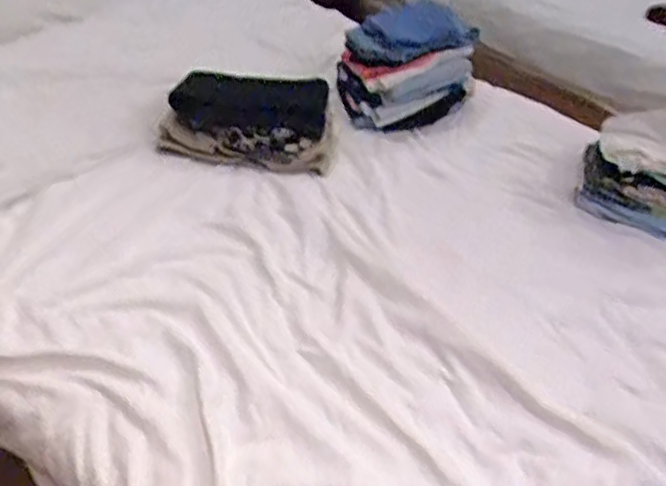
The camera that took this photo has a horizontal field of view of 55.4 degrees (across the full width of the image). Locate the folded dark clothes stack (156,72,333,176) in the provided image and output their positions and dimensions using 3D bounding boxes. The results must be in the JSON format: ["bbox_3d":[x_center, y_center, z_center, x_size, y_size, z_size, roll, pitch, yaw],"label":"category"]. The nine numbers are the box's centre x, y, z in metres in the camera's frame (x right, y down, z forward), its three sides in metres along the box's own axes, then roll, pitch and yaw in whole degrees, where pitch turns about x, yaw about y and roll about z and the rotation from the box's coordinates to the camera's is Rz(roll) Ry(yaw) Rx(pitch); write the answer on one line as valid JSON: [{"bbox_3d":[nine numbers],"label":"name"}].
[{"bbox_3d":[-0.181,-0.262,1.352,0.368,0.129,0.185,-2,44,-10],"label":"folded dark clothes stack"}]

